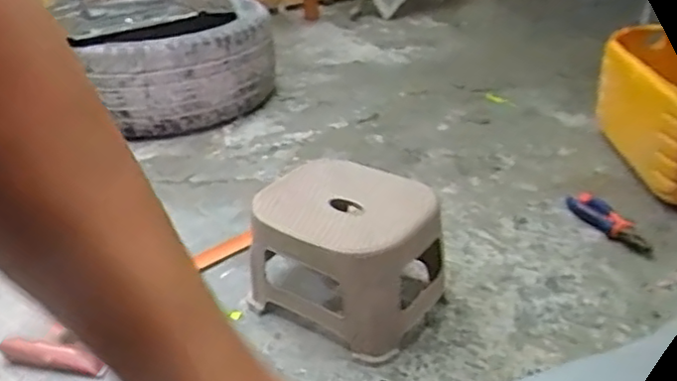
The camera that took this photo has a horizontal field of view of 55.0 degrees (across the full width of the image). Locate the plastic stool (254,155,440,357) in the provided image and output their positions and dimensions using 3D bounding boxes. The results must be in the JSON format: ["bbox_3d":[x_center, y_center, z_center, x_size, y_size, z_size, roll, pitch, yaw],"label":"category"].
[{"bbox_3d":[0.018,0.098,1.011,0.278,0.188,0.228,19,36,32],"label":"plastic stool"}]

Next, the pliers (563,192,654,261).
[{"bbox_3d":[0.495,0.060,1.198,0.058,0.026,0.198,-9,31,-13],"label":"pliers"}]

